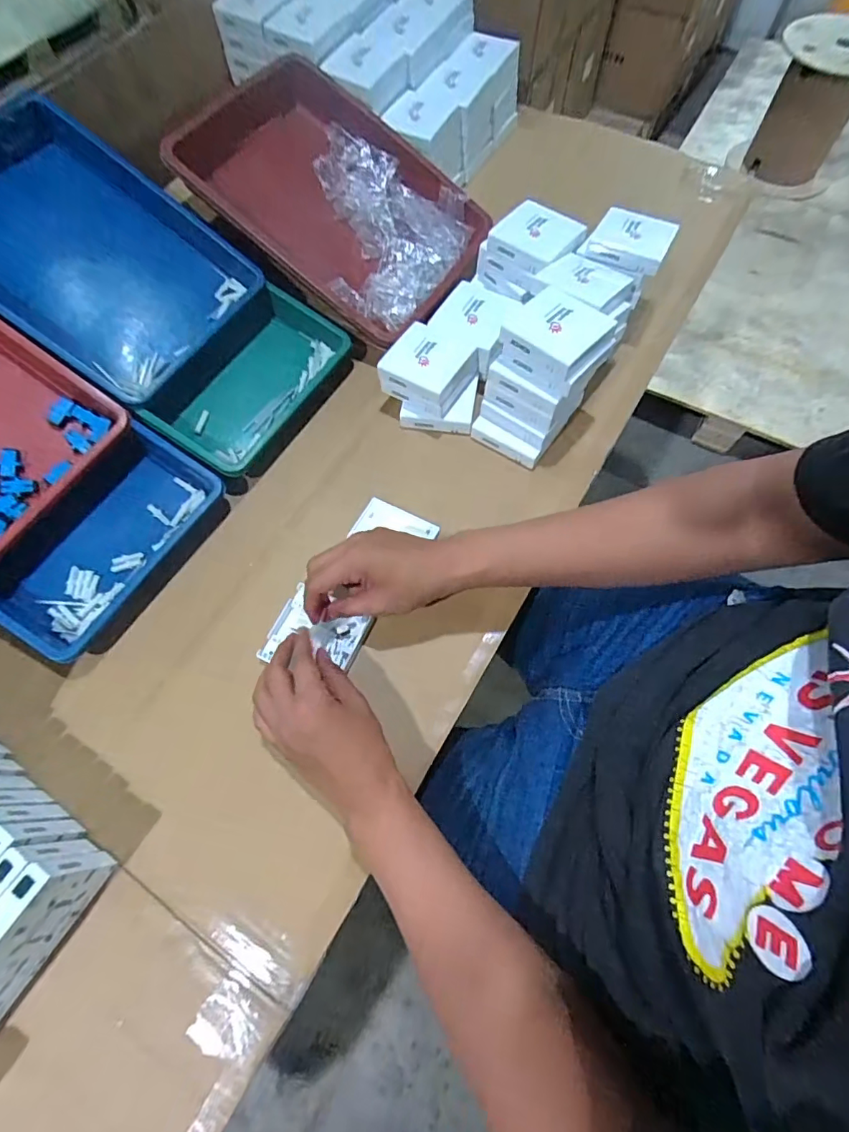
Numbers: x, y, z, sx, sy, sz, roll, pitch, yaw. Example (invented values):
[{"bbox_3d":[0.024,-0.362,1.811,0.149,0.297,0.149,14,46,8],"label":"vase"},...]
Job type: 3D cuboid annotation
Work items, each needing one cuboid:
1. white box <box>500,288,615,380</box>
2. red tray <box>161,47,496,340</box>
[{"bbox_3d":[0.135,-0.246,0.516,0.100,0.022,0.092,40,73,16],"label":"white box"},{"bbox_3d":[-0.107,-0.469,0.651,0.347,0.083,0.261,37,81,-9],"label":"red tray"}]

